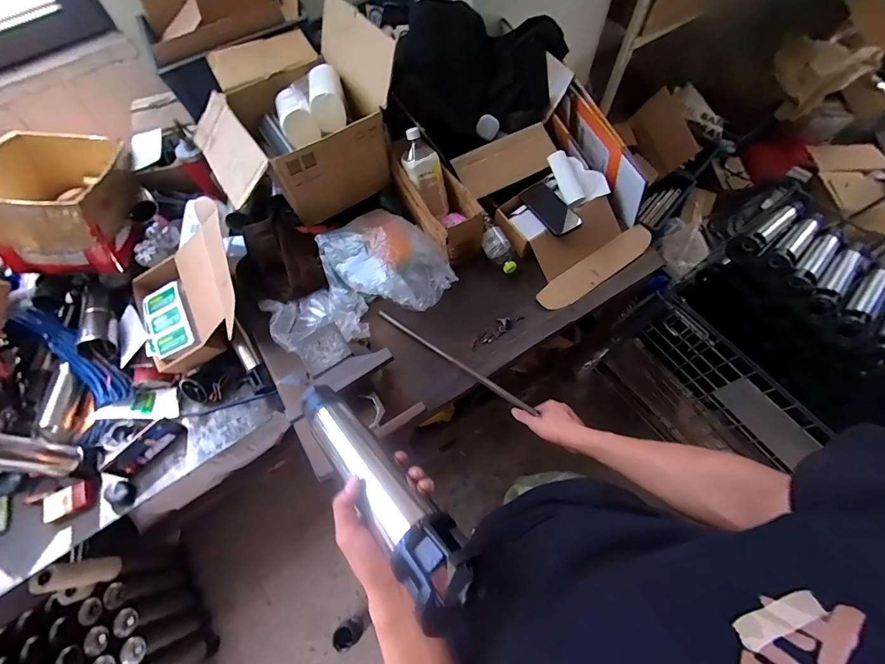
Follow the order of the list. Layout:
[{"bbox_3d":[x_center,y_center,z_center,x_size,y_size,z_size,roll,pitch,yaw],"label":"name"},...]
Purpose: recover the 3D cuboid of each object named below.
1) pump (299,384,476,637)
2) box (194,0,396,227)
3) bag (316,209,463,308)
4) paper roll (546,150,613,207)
[{"bbox_3d":[-0.089,0.154,0.432,0.066,0.059,0.351,-41,38,-15],"label":"pump"},{"bbox_3d":[-0.372,-0.530,0.878,0.415,0.267,0.426,-33,68,-12],"label":"box"},{"bbox_3d":[-0.127,-0.171,0.857,0.286,0.133,0.207,20,68,11],"label":"bag"},{"bbox_3d":[0.346,-0.397,0.963,0.118,0.050,0.136,-17,86,-6],"label":"paper roll"}]

